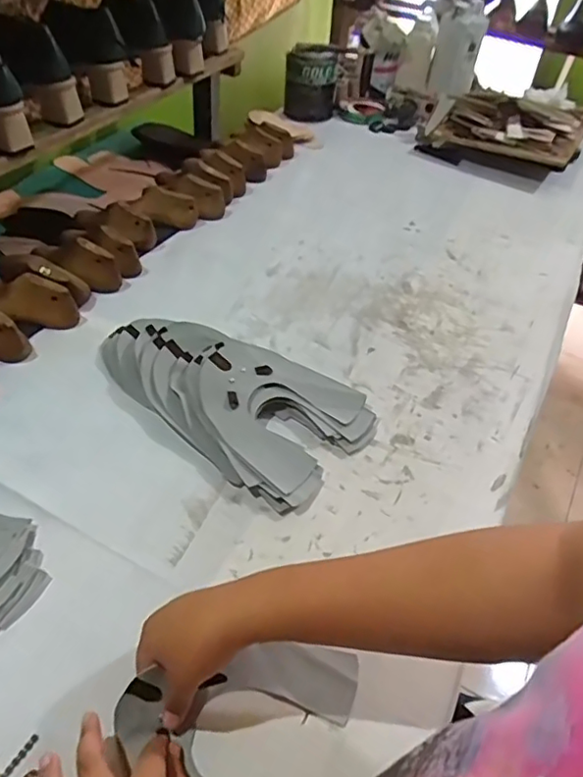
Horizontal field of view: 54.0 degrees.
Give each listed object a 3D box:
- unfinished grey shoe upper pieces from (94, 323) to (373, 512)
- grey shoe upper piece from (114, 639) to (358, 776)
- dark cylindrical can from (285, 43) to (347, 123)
[{"bbox_3d":[-0.071,-0.008,0.642,0.316,0.045,0.173,31,51,24],"label":"unfinished grey shoe upper pieces"},{"bbox_3d":[-0.045,0.245,0.410,0.150,0.030,0.166,21,51,11],"label":"grey shoe upper piece"},{"bbox_3d":[0.047,-0.662,1.232,0.118,0.146,0.129,3,45,-3],"label":"dark cylindrical can"}]

